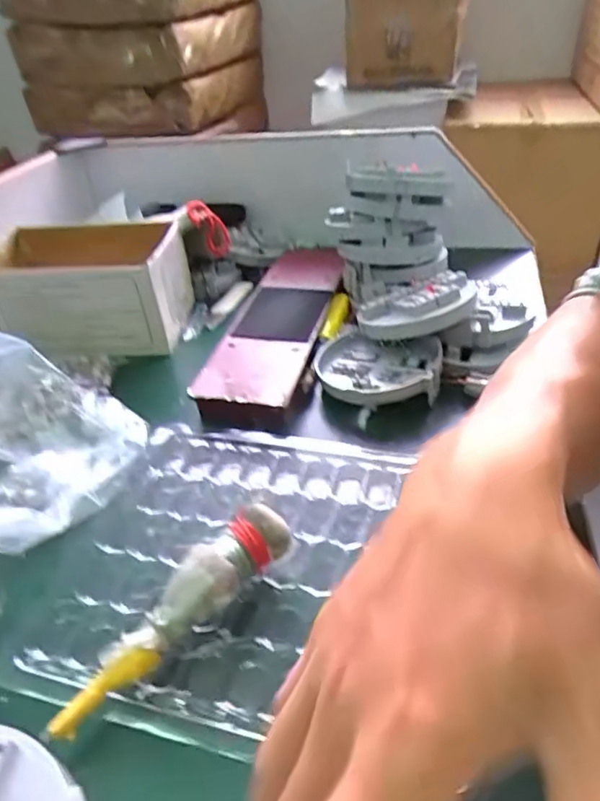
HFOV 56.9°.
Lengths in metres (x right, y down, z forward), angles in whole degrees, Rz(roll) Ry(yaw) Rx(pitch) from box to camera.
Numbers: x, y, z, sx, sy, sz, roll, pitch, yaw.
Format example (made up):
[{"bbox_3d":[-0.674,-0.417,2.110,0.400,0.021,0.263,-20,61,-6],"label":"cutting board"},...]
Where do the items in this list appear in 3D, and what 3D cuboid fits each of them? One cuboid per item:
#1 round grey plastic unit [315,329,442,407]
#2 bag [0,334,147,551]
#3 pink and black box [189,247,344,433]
[{"bbox_3d":[0.065,-0.030,0.470,0.103,0.024,0.090,9,37,14],"label":"round grey plastic unit"},{"bbox_3d":[-0.209,0.012,0.410,0.152,0.085,0.181,-19,41,-19],"label":"bag"},{"bbox_3d":[-0.019,-0.077,0.548,0.084,0.029,0.318,6,36,11],"label":"pink and black box"}]

